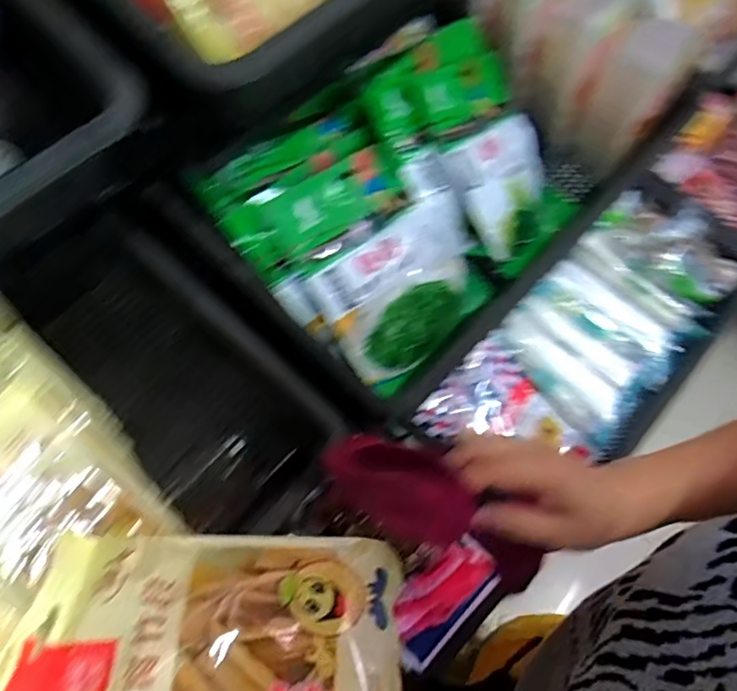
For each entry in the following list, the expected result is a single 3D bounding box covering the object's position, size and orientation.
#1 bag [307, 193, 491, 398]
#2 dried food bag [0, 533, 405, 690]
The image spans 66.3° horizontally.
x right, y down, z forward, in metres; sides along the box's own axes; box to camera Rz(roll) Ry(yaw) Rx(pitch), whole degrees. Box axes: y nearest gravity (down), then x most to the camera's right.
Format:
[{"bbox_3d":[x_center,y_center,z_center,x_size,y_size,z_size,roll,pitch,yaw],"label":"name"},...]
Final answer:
[{"bbox_3d":[0.046,-0.057,0.604,0.193,0.033,0.149,-39,112,-21],"label":"bag"},{"bbox_3d":[-0.088,0.168,0.320,0.212,0.050,0.115,-1,63,2],"label":"dried food bag"}]

